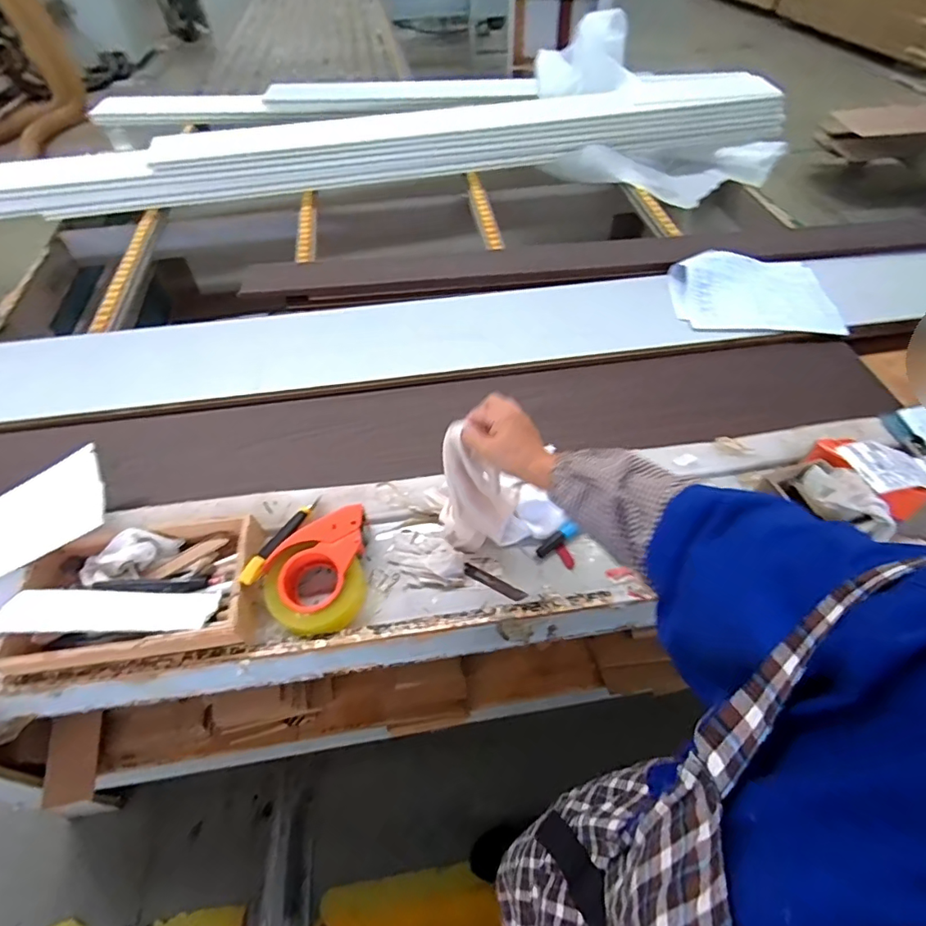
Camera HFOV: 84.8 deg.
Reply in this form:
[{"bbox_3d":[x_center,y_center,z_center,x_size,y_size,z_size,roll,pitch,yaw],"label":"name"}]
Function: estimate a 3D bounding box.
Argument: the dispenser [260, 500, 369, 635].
[{"bbox_3d":[-0.189,0.135,0.648,0.124,0.046,0.149,-5,50,-2],"label":"dispenser"}]

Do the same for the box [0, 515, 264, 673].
[{"bbox_3d":[-0.415,0.165,0.644,0.292,0.052,0.173,-8,50,-5],"label":"box"}]

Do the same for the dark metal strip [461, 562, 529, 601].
[{"bbox_3d":[0.042,0.161,0.684,0.090,0.005,0.017,26,66,13],"label":"dark metal strip"}]

